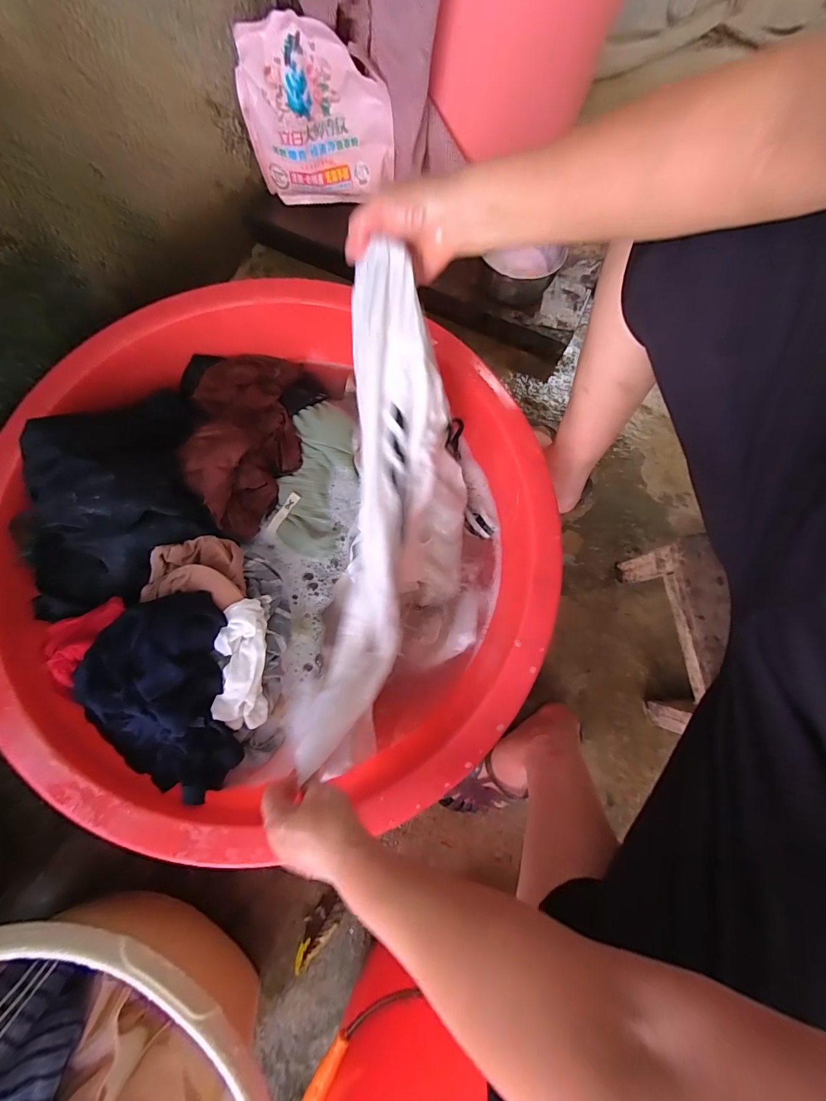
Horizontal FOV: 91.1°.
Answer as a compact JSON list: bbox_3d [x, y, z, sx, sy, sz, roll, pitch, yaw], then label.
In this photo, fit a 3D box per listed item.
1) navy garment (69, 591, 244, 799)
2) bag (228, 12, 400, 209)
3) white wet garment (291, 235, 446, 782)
[{"bbox_3d":[-0.289,0.161,0.445,0.159,0.079,0.221,-6,77,-2],"label":"navy garment"},{"bbox_3d":[-0.141,-0.634,0.605,0.219,0.183,0.052,-1,77,0],"label":"bag"},{"bbox_3d":[-0.042,-0.013,0.418,0.092,0.110,0.499,10,101,2],"label":"white wet garment"}]

